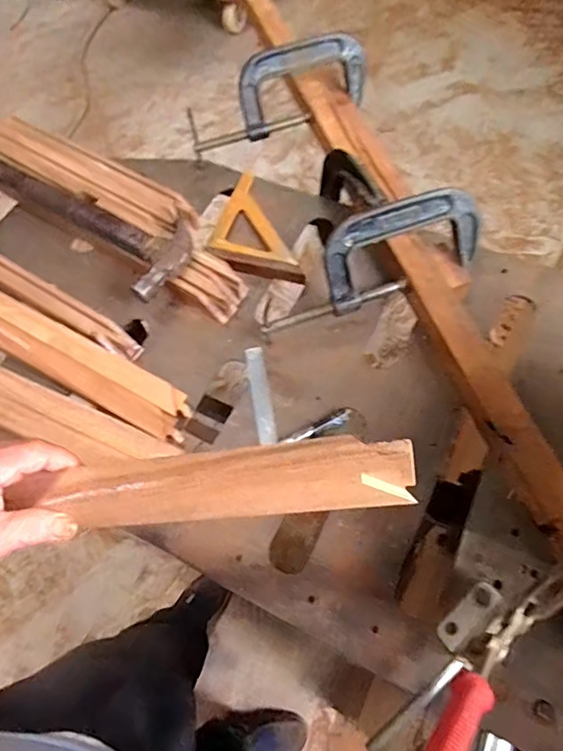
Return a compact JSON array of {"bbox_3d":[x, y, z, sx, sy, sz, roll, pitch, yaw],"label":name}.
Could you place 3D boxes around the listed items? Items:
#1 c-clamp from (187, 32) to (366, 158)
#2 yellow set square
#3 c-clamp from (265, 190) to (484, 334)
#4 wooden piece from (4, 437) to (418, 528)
[{"bbox_3d":[-0.007,-0.409,0.737,0.272,0.104,0.030,-21,33,-6],"label":"c-clamp"},{"bbox_3d":[-0.051,-0.191,0.686,0.097,0.022,0.212,-22,63,-8],"label":"yellow set square"},{"bbox_3d":[0.101,-0.139,0.599,0.273,0.100,0.031,-22,26,-3],"label":"c-clamp"},{"bbox_3d":[-0.053,0.072,0.335,0.271,0.021,0.044,-7,61,16],"label":"wooden piece"}]

